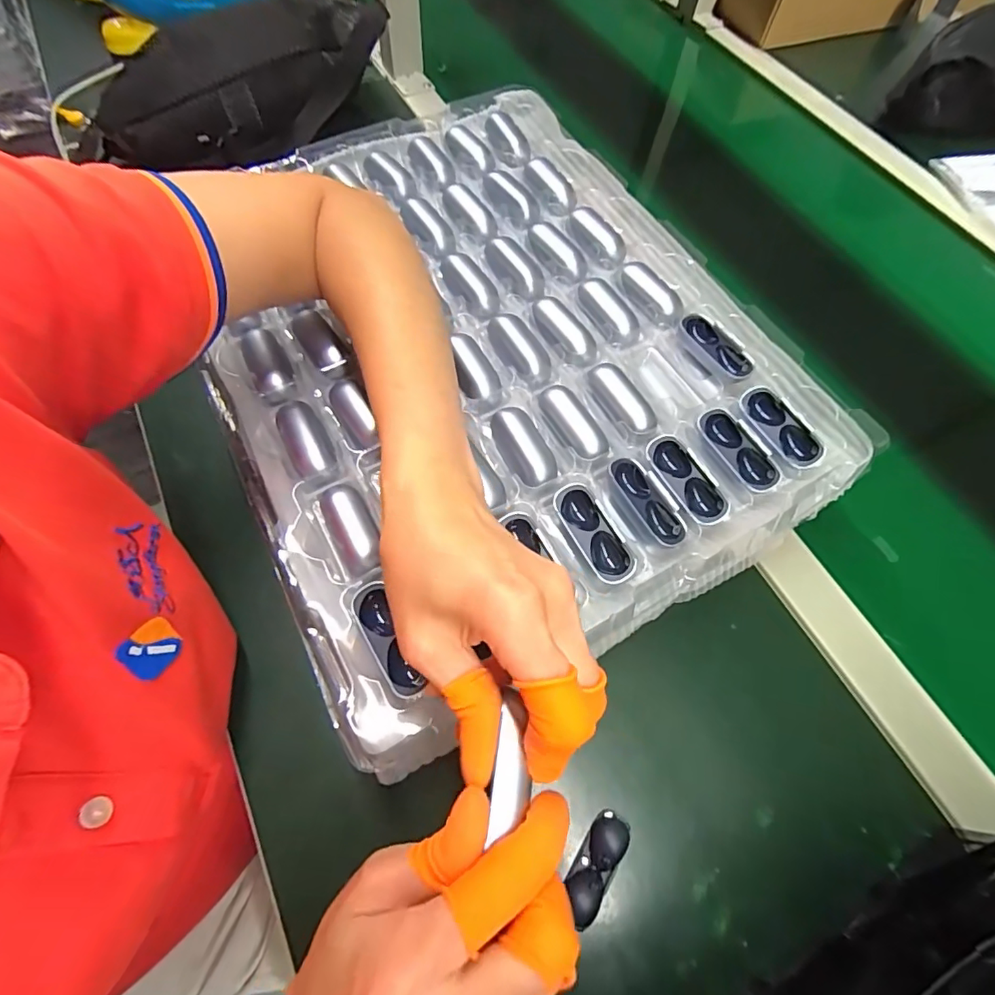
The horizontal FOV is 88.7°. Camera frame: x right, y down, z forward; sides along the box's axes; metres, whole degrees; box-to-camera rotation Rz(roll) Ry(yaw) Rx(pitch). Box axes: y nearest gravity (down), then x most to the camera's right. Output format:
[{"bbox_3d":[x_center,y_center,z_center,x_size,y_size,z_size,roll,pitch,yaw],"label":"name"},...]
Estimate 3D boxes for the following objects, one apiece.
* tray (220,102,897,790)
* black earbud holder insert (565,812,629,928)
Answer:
[{"bbox_3d":[-0.020,-0.109,0.352,0.354,0.037,0.437,-28,68,-16],"label":"tray"},{"bbox_3d":[0.053,0.196,0.272,0.021,0.008,0.051,35,66,14],"label":"black earbud holder insert"}]

